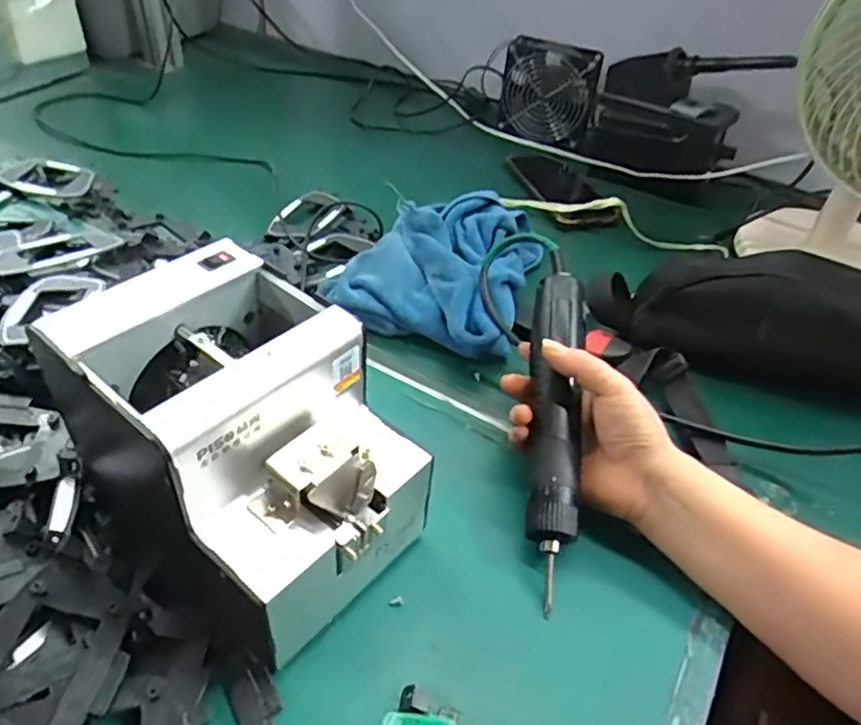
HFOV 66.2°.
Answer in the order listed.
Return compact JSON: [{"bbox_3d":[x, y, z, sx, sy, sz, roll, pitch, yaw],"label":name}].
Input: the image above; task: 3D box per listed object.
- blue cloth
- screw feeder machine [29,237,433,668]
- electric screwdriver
[{"bbox_3d":[0.013,-0.108,0.633,0.173,0.063,0.243,15,42,10],"label":"blue cloth"},{"bbox_3d":[-0.106,0.048,0.379,0.176,0.144,0.130,31,47,26],"label":"screw feeder machine"},{"bbox_3d":[0.086,0.043,0.452,0.033,0.035,0.226,7,62,1],"label":"electric screwdriver"}]

